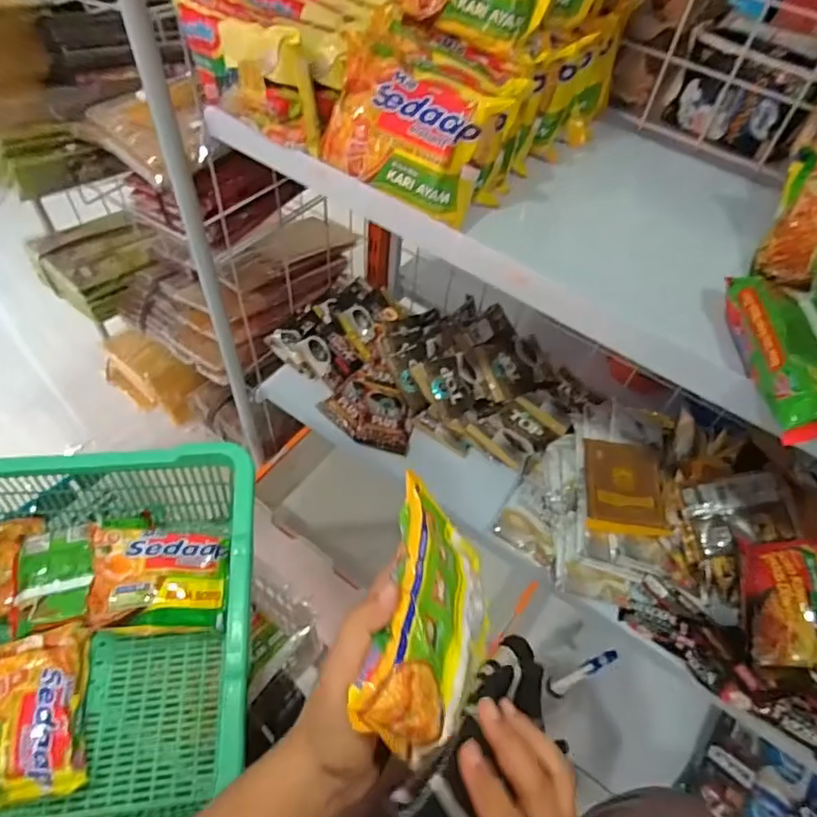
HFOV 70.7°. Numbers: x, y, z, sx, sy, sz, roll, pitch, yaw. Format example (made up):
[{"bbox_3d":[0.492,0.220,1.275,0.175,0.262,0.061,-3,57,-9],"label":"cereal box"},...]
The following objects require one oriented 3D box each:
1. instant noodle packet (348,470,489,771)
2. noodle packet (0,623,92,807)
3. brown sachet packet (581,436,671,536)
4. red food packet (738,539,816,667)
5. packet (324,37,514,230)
[{"bbox_3d":[0.018,0.122,0.340,0.022,0.090,0.147,-23,35,34],"label":"instant noodle packet"},{"bbox_3d":[-0.351,0.281,0.532,0.094,0.028,0.142,-9,55,-12],"label":"noodle packet"},{"bbox_3d":[0.261,0.093,0.691,0.093,0.012,0.123,10,54,2],"label":"brown sachet packet"},{"bbox_3d":[0.414,0.206,0.609,0.106,0.032,0.126,-4,84,4],"label":"red food packet"},{"bbox_3d":[-0.004,-0.212,0.442,0.131,0.092,0.025,34,22,19],"label":"packet"}]

